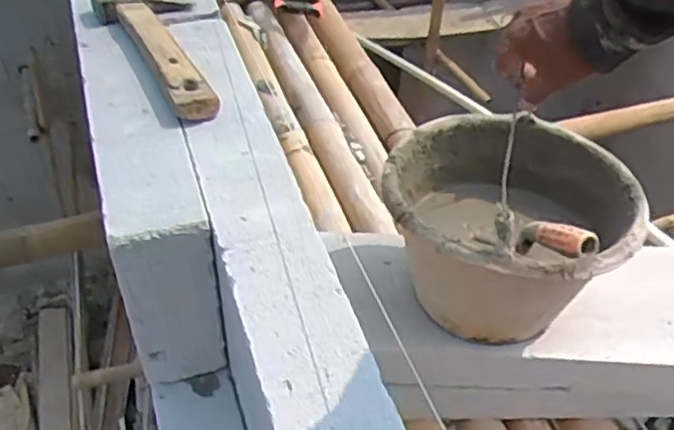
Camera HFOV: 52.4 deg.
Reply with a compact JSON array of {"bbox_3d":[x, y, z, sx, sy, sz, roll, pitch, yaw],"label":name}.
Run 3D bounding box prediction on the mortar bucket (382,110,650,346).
[{"bbox_3d":[0.196,0.024,0.828,0.286,0.203,0.259,20,47,16],"label":"mortar bucket"}]

